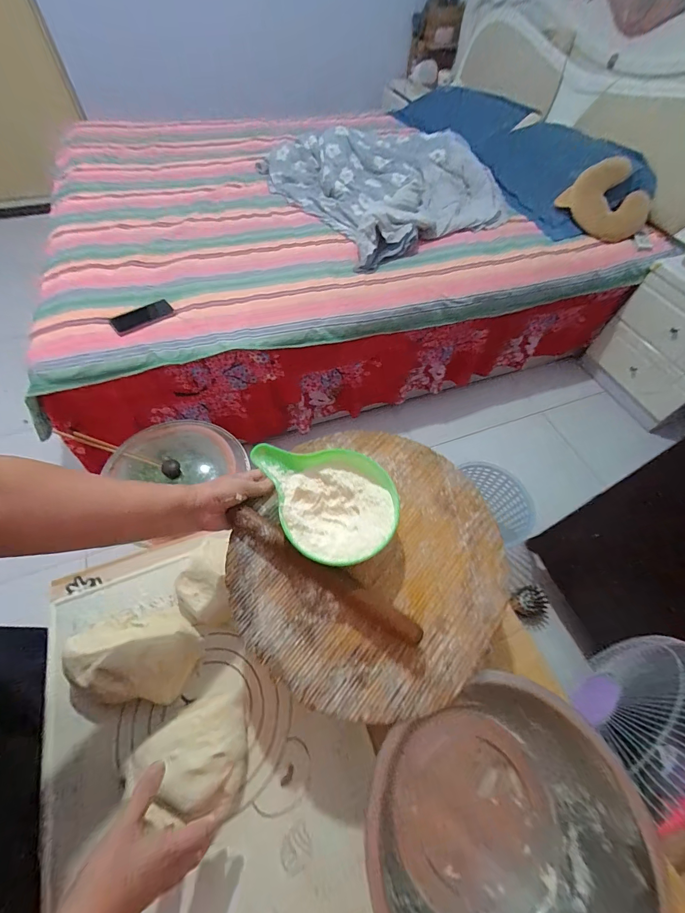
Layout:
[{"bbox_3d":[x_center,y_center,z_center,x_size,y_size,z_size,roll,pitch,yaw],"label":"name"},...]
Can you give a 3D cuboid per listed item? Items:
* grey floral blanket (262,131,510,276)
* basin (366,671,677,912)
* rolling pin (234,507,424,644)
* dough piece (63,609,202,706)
[{"bbox_3d":[0.172,-1.070,1.376,0.748,0.154,0.762,-28,61,-17],"label":"grey floral blanket"},{"bbox_3d":[0.171,0.424,0.392,0.276,0.115,0.267,-14,58,-9],"label":"basin"},{"bbox_3d":[-0.024,0.144,0.440,0.263,0.039,0.029,28,61,16],"label":"rolling pin"},{"bbox_3d":[-0.288,0.283,0.504,0.165,0.076,0.111,0,57,0],"label":"dough piece"}]

